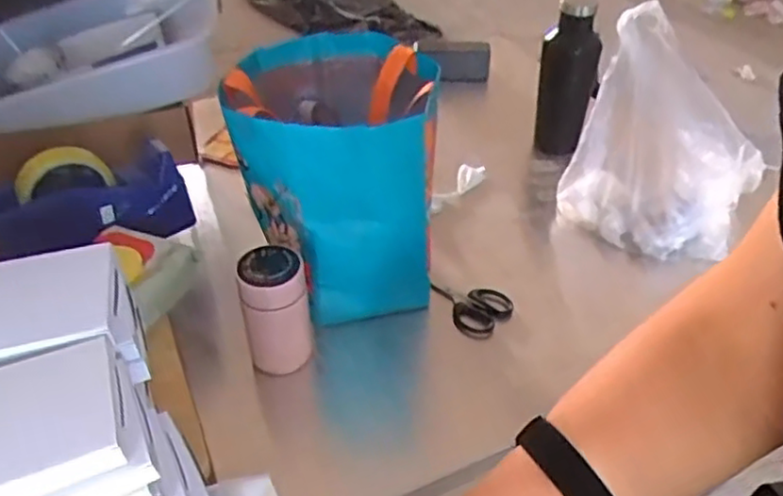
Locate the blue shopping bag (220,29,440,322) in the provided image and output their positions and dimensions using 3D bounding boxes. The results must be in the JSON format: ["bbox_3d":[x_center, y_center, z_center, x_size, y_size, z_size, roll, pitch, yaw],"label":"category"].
[{"bbox_3d":[-0.058,-0.086,0.753,0.200,0.232,0.227,-5,40,-6],"label":"blue shopping bag"}]

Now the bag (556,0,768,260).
[{"bbox_3d":[0.331,-0.125,0.825,0.206,0.235,0.168,22,45,25],"label":"bag"}]

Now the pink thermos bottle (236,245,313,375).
[{"bbox_3d":[-0.112,0.065,0.674,0.064,0.127,0.054,-9,41,-10],"label":"pink thermos bottle"}]

